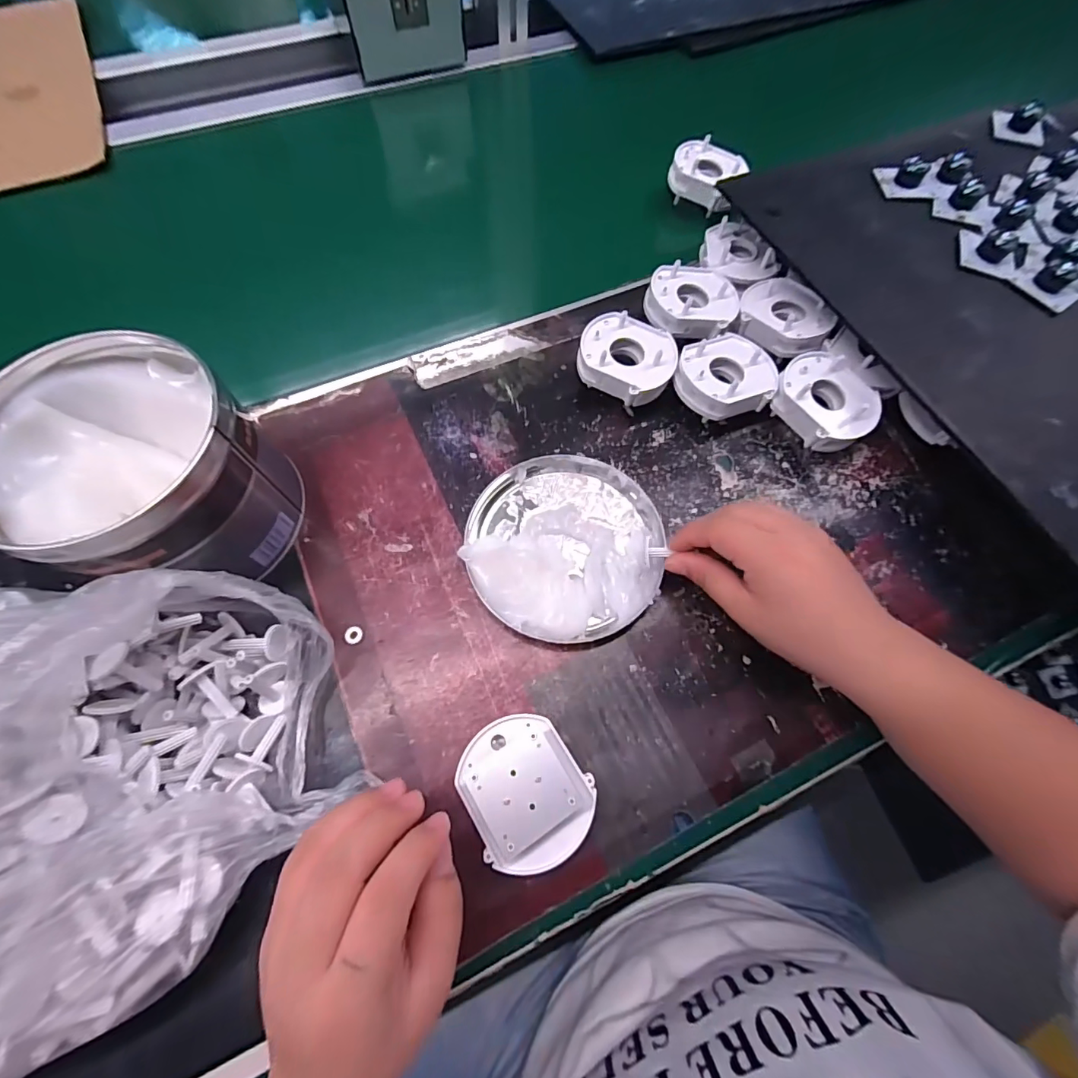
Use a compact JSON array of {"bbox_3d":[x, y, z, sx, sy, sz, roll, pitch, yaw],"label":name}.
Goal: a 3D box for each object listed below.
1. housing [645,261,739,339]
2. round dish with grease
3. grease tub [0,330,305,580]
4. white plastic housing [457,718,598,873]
[{"bbox_3d":[0.119,-0.185,0.372,0.070,0.025,0.056,19,67,6],"label":"housing"},{"bbox_3d":[0.019,0.002,0.312,0.123,0.027,0.125,1,67,-1],"label":"round dish with grease"},{"bbox_3d":[-0.223,-0.032,0.279,0.126,0.100,0.118,1,67,-1],"label":"grease tub"},{"bbox_3d":[-0.006,0.129,0.249,0.058,0.045,0.069,-23,69,-11],"label":"white plastic housing"}]

